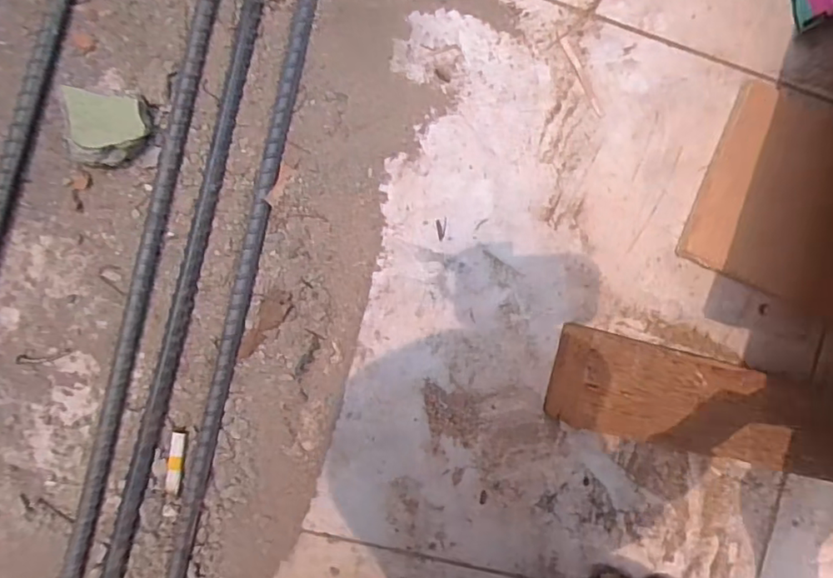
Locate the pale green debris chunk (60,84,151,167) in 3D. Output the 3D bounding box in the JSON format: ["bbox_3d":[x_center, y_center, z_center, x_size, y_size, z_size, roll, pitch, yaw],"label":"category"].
[{"bbox_3d":[-0.185,-0.096,0.347,0.042,0.027,0.042,0,92,-8],"label":"pale green debris chunk"}]

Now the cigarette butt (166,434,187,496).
[{"bbox_3d":[-0.155,0.113,0.370,0.009,0.004,0.038,7,91,-8],"label":"cigarette butt"}]

